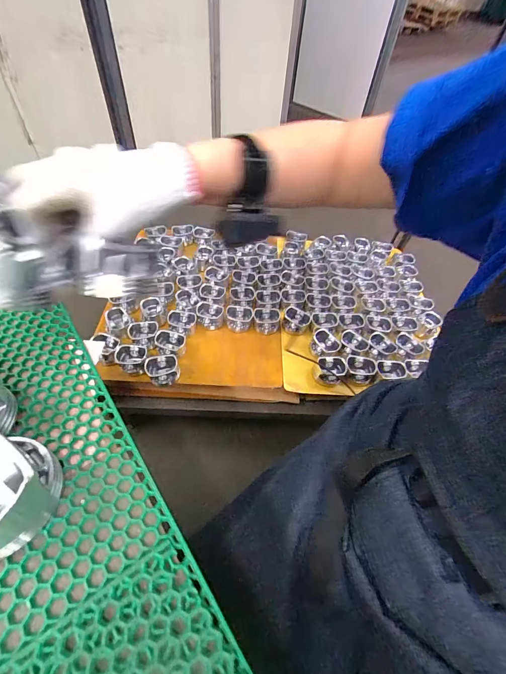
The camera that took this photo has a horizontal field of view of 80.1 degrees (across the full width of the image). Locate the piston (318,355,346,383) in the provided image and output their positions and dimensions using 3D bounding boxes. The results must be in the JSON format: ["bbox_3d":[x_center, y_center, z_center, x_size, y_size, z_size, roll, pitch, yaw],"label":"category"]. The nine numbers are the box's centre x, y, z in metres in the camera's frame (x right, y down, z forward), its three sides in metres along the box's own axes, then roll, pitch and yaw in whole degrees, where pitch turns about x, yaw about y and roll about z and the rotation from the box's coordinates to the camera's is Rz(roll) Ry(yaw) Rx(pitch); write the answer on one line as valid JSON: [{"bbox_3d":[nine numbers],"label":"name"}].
[{"bbox_3d":[0.202,0.081,0.778,0.073,0.044,0.064,8,52,1],"label":"piston"}]

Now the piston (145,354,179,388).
[{"bbox_3d":[-0.224,0.078,0.744,0.074,0.050,0.077,3,52,-4],"label":"piston"}]

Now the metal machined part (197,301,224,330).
[{"bbox_3d":[-0.123,-0.061,0.870,0.075,0.045,0.079,3,52,-4],"label":"metal machined part"}]

